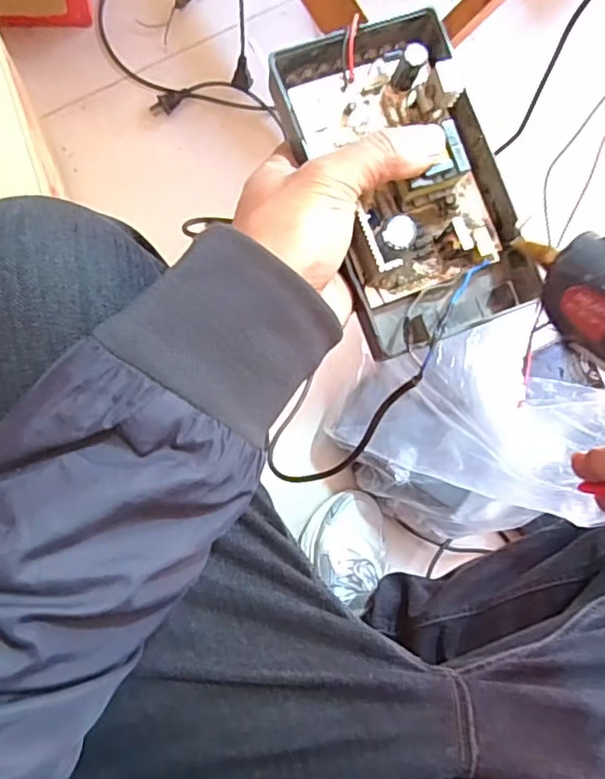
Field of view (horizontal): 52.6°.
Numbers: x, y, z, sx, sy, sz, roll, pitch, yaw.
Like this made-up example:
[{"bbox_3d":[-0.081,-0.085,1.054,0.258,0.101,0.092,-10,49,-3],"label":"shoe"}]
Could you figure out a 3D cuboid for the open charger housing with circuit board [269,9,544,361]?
[{"bbox_3d":[0.056,-0.110,0.319,0.097,0.036,0.165,-22,92,-9],"label":"open charger housing with circuit board"}]

